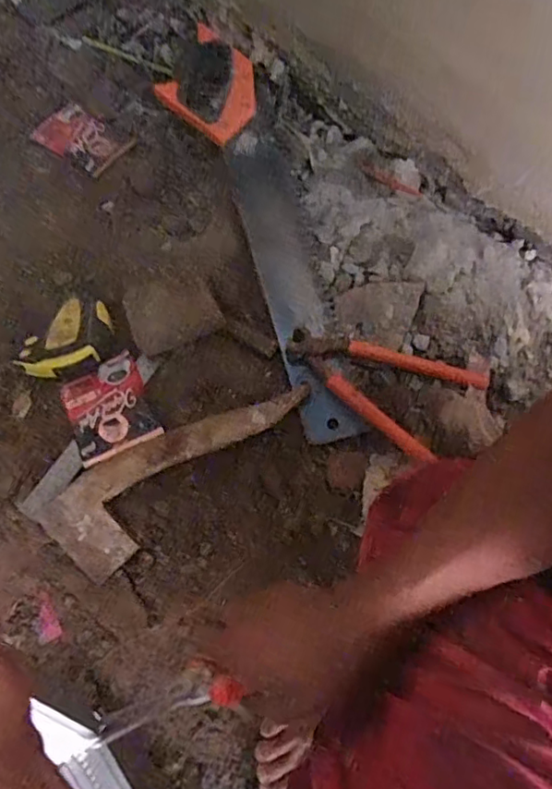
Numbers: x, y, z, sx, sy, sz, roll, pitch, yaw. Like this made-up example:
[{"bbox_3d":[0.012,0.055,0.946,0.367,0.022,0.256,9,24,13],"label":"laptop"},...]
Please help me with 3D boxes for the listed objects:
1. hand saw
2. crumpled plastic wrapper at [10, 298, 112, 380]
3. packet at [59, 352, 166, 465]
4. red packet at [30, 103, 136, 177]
[{"bbox_3d":[-0.028,-0.203,0.690,0.109,0.045,0.540,-17,73,-3],"label":"hand saw"},{"bbox_3d":[-0.232,-0.060,0.657,0.106,0.041,0.076,-18,73,-3],"label":"crumpled plastic wrapper"},{"bbox_3d":[-0.182,0.016,0.636,0.089,0.026,0.109,-25,73,-6],"label":"packet"},{"bbox_3d":[-0.248,-0.331,0.760,0.112,0.015,0.069,30,76,10],"label":"red packet"}]

